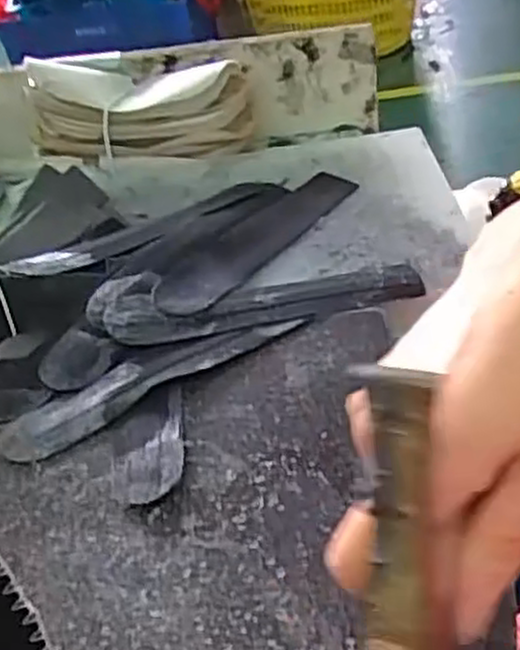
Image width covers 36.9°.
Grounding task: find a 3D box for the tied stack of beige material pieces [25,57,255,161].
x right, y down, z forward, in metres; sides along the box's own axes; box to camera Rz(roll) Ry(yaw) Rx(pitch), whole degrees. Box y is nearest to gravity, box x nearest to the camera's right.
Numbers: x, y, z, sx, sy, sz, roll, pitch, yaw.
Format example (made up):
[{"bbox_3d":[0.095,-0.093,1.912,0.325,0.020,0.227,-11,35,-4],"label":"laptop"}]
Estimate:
[{"bbox_3d":[-0.090,-0.168,0.589,0.159,0.061,0.074,-1,41,10],"label":"tied stack of beige material pieces"}]

